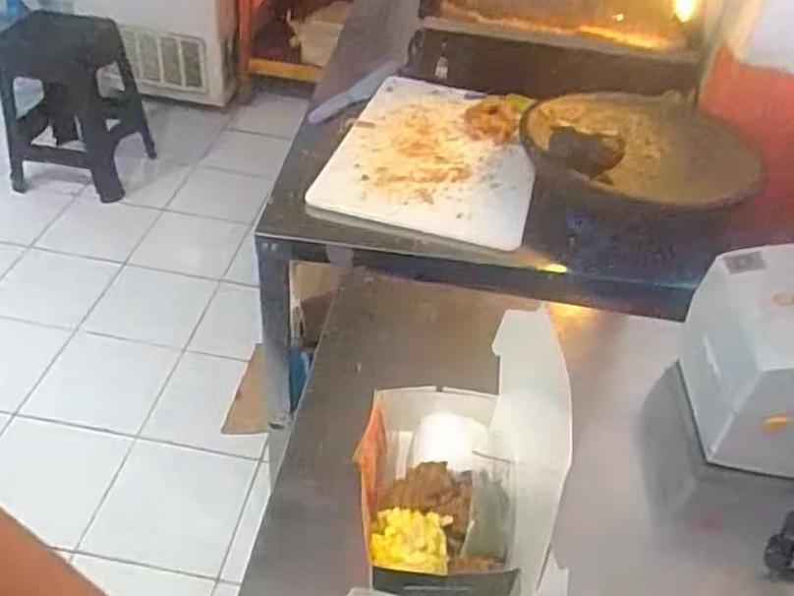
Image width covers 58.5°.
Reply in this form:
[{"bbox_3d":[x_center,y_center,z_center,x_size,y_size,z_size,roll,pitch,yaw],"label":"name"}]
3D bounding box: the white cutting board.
[{"bbox_3d":[0.061,-0.221,1.079,0.292,0.030,0.422,12,41,7],"label":"white cutting board"}]

